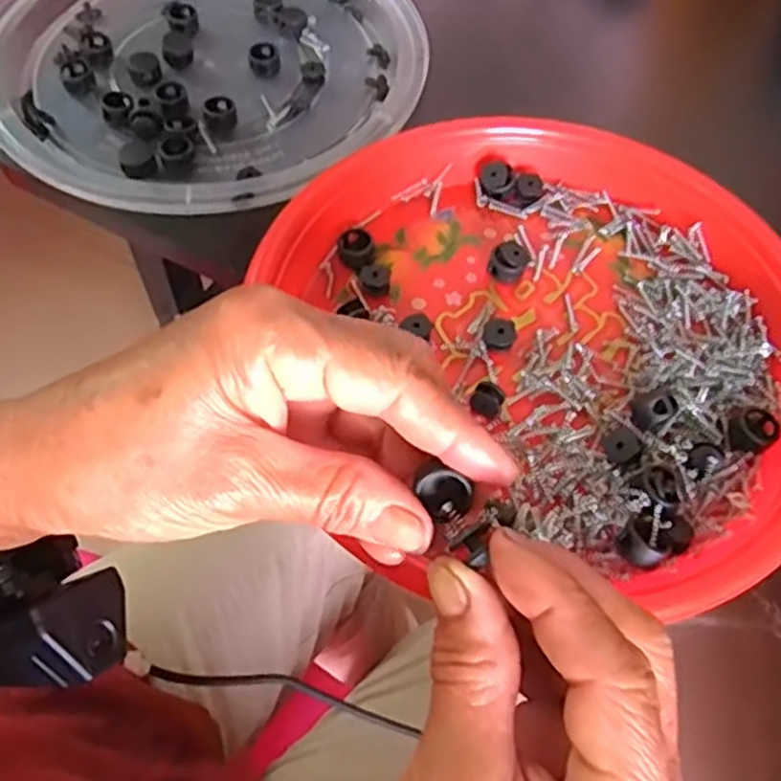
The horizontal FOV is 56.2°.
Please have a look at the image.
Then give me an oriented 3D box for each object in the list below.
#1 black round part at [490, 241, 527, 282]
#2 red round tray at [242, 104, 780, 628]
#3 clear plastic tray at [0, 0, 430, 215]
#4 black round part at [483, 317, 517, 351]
[{"bbox_3d":[0.054,-0.059,0.336,0.016,0.013,0.016,1,60,-2],"label":"black round part"},{"bbox_3d":[0.071,-0.027,0.312,0.215,0.025,0.236,-28,65,-18],"label":"red round tray"},{"bbox_3d":[-0.100,-0.191,0.405,0.231,0.024,0.239,2,59,-1],"label":"clear plastic tray"},{"bbox_3d":[0.047,-0.024,0.315,0.013,0.012,0.011,4,59,-1],"label":"black round part"}]

